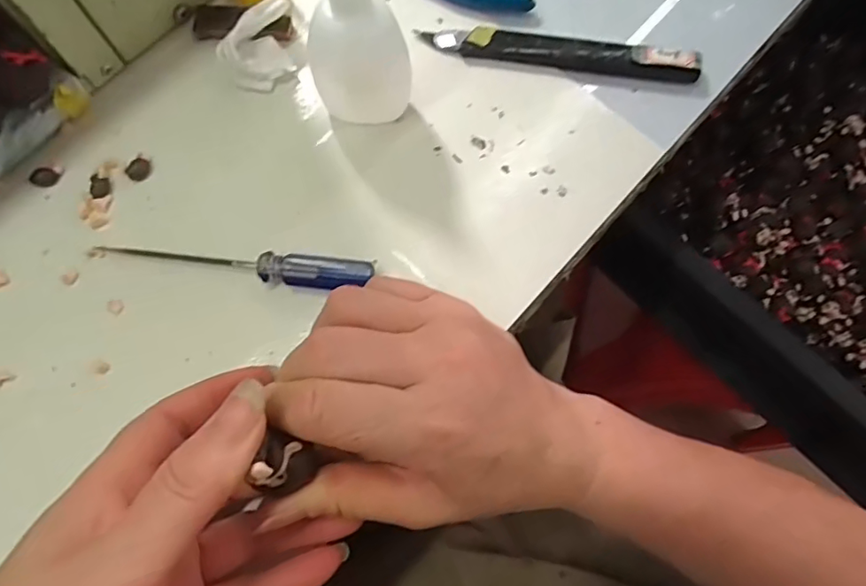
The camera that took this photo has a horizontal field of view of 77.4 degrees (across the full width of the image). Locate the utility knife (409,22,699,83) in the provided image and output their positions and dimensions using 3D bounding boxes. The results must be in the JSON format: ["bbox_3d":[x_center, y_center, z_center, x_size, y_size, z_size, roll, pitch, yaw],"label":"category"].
[{"bbox_3d":[0.065,-0.125,0.278,0.139,0.011,0.013,8,75,2],"label":"utility knife"}]

